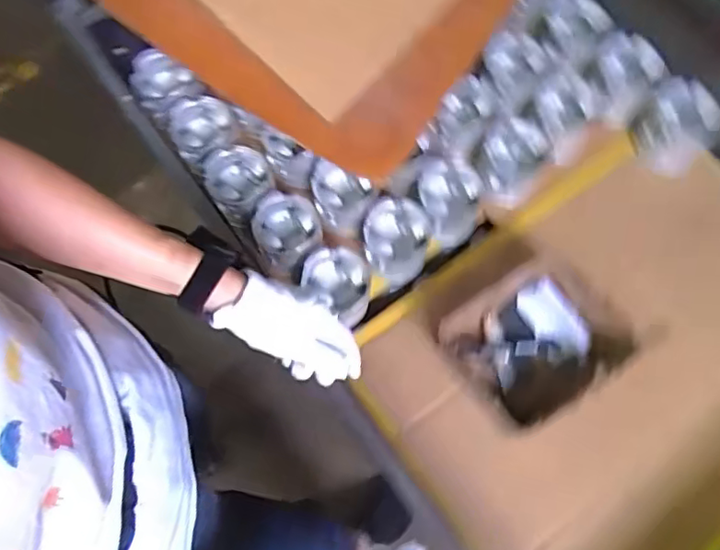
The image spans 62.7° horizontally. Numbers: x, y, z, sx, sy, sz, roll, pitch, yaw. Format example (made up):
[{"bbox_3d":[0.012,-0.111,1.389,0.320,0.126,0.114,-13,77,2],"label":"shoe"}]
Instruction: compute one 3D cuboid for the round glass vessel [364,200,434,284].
[{"bbox_3d":[0.050,-0.047,0.824,0.089,0.059,0.097,13,72,7],"label":"round glass vessel"}]

